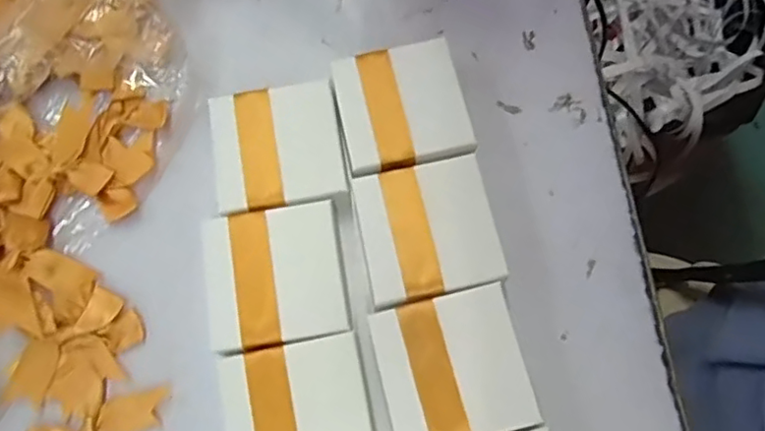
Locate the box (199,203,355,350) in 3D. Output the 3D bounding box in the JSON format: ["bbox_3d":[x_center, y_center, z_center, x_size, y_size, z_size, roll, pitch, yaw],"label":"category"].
[{"bbox_3d":[-0.056,0.033,0.320,0.070,0.024,0.068,-10,72,-2],"label":"box"}]

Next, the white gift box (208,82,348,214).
[{"bbox_3d":[-0.058,-0.035,0.341,0.068,0.028,0.067,-10,72,-2],"label":"white gift box"}]

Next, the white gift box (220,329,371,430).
[{"bbox_3d":[-0.041,0.099,0.299,0.066,0.025,0.069,-11,72,-2],"label":"white gift box"}]

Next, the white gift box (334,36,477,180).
[{"bbox_3d":[0.010,-0.058,0.347,0.067,0.026,0.071,-11,72,-2],"label":"white gift box"}]

